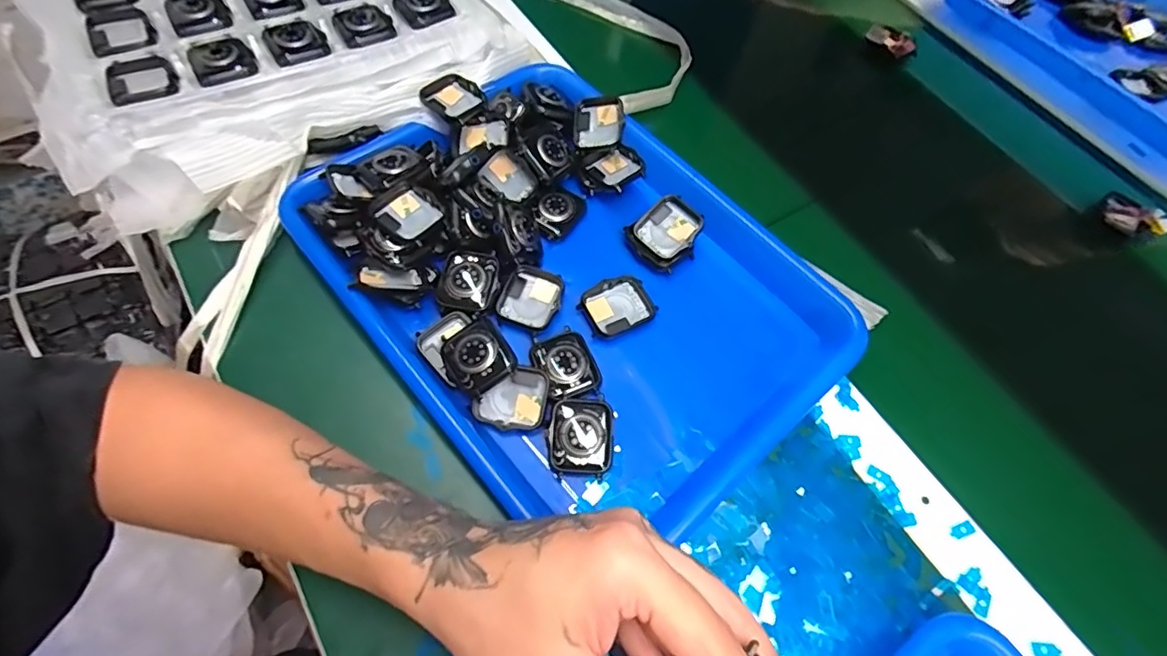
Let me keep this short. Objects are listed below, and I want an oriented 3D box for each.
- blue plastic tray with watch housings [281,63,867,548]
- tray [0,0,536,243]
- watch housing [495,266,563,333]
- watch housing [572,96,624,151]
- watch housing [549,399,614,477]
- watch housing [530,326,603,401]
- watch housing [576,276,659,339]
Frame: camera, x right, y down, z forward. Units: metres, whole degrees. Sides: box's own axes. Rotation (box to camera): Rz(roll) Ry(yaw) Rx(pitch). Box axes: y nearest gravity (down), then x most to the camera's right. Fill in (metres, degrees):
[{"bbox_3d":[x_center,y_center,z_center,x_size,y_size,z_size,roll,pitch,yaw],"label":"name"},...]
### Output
[{"bbox_3d":[-0.012,-0.037,0.358,0.247,0.049,0.334,-38,72,-22],"label":"blue plastic tray with watch housings"},{"bbox_3d":[-0.269,-0.276,0.437,0.329,0.053,0.360,-31,69,-19],"label":"tray"},{"bbox_3d":[-0.034,-0.020,0.357,0.036,0.010,0.045,24,63,7],"label":"watch housing"},{"bbox_3d":[0.011,-0.158,0.417,0.040,0.010,0.041,-5,84,11],"label":"watch housing"},{"bbox_3d":[-0.001,0.064,0.313,0.037,0.014,0.042,1,62,-5],"label":"watch housing"},{"bbox_3d":[-0.011,0.023,0.335,0.036,0.009,0.045,-21,66,-16],"label":"watch housing"},{"bbox_3d":[0.023,-0.014,0.358,0.046,0.011,0.037,-23,67,-16],"label":"watch housing"}]

